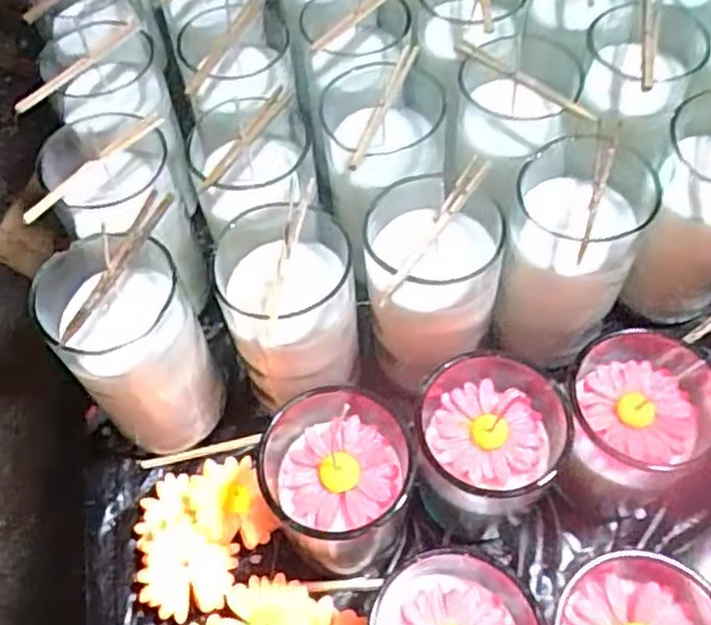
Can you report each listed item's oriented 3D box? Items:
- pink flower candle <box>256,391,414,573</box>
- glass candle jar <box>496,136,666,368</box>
[{"bbox_3d":[-0.009,0.085,0.355,0.072,0.084,0.070,-1,60,2],"label":"pink flower candle"},{"bbox_3d":[0.115,-0.032,0.391,0.068,0.108,0.087,20,63,14],"label":"glass candle jar"}]

